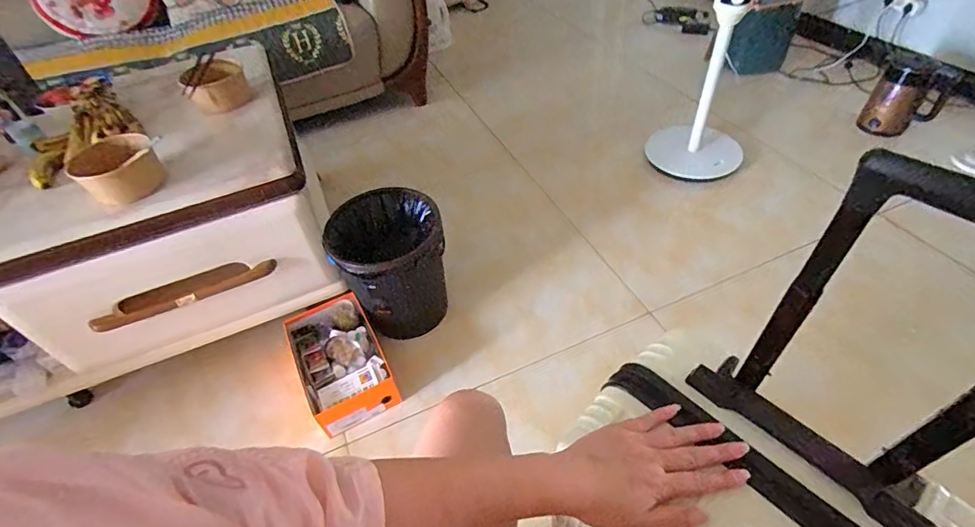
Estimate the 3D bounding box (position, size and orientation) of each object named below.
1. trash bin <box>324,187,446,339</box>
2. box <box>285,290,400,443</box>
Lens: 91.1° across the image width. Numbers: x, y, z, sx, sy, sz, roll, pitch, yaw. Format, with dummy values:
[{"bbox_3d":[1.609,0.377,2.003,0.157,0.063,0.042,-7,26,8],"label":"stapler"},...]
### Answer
[{"bbox_3d":[-0.235,0.011,1.220,0.260,0.316,0.231,-20,48,-13],"label":"trash bin"},{"bbox_3d":[-0.344,0.228,1.127,0.191,0.096,0.312,-25,49,-17],"label":"box"}]

